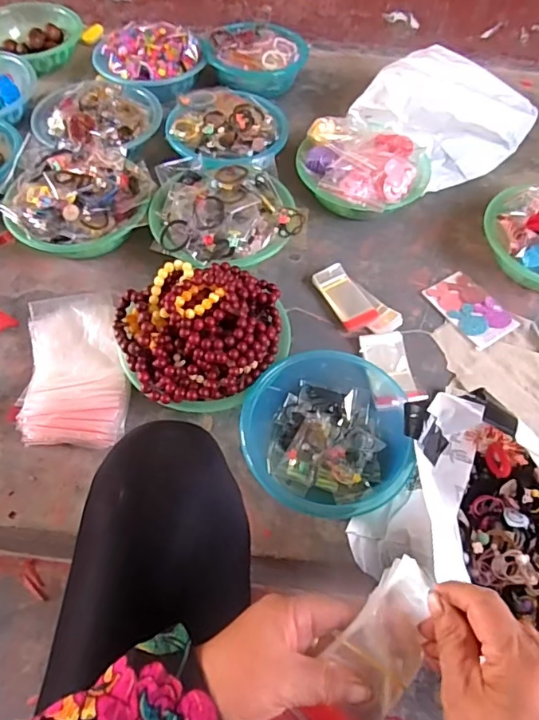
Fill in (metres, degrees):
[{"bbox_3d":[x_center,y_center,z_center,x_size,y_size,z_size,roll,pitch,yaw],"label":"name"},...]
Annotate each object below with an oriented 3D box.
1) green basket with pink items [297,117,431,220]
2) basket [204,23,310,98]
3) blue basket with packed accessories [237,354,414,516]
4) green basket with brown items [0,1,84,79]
[{"bbox_3d":[0.174,-0.347,0.974,0.219,0.106,0.210,1,57,-1],"label":"green basket with pink items"},{"bbox_3d":[-0.036,-0.660,1.173,0.214,0.080,0.213,1,59,-2],"label":"basket"},{"bbox_3d":[0.076,0.087,0.716,0.220,0.083,0.233,1,59,-2],"label":"blue basket with packed accessories"},{"bbox_3d":[-0.556,-0.718,1.194,0.220,0.058,0.240,1,59,-2],"label":"green basket with brown items"}]

